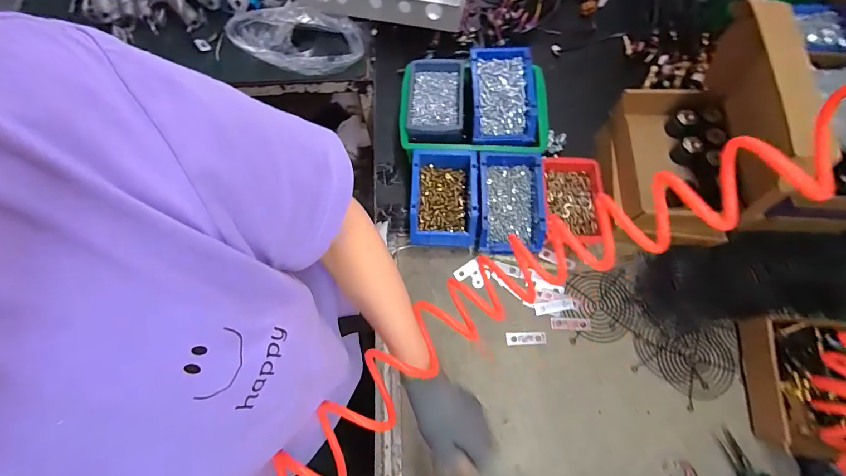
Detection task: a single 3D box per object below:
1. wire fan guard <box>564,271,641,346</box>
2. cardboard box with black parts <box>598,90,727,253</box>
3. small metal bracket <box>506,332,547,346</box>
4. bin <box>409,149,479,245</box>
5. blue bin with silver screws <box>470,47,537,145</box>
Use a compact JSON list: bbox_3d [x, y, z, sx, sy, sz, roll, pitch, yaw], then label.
[{"bbox_3d":[0.288,0.111,0.604,0.111,0.006,0.113,-6,72,-1],"label":"wire fan guard"},{"bbox_3d":[0.397,-0.108,0.614,0.169,0.108,0.242,0,72,1],"label":"cardboard box with black parts"},{"bbox_3d":[0.165,0.161,0.591,0.062,0.004,0.020,-2,72,1],"label":"small metal bracket"},{"bbox_3d":[0.035,-0.063,0.622,0.103,0.070,0.151,2,72,2],"label":"bin"},{"bbox_3d":[0.132,-0.237,0.617,0.102,0.046,0.165,1,72,2],"label":"blue bin with silver screws"}]

